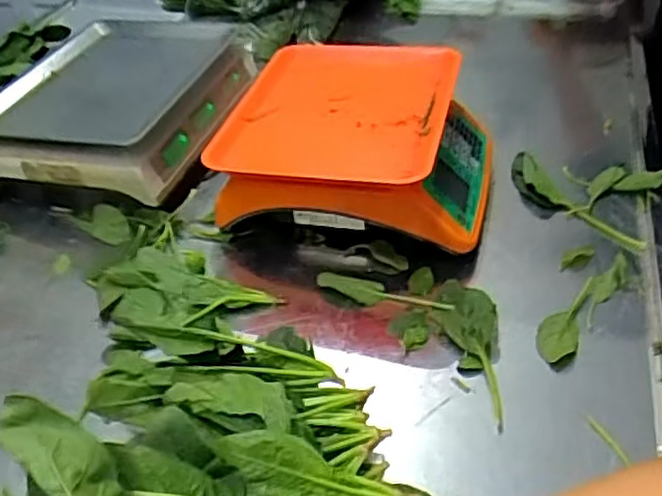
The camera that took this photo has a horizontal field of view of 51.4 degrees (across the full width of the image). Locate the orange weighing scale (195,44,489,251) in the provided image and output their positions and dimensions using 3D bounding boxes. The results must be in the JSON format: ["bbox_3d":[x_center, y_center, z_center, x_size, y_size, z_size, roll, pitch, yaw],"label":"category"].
[{"bbox_3d":[0.038,-0.121,0.780,0.278,0.113,0.279,7,40,15],"label":"orange weighing scale"}]

